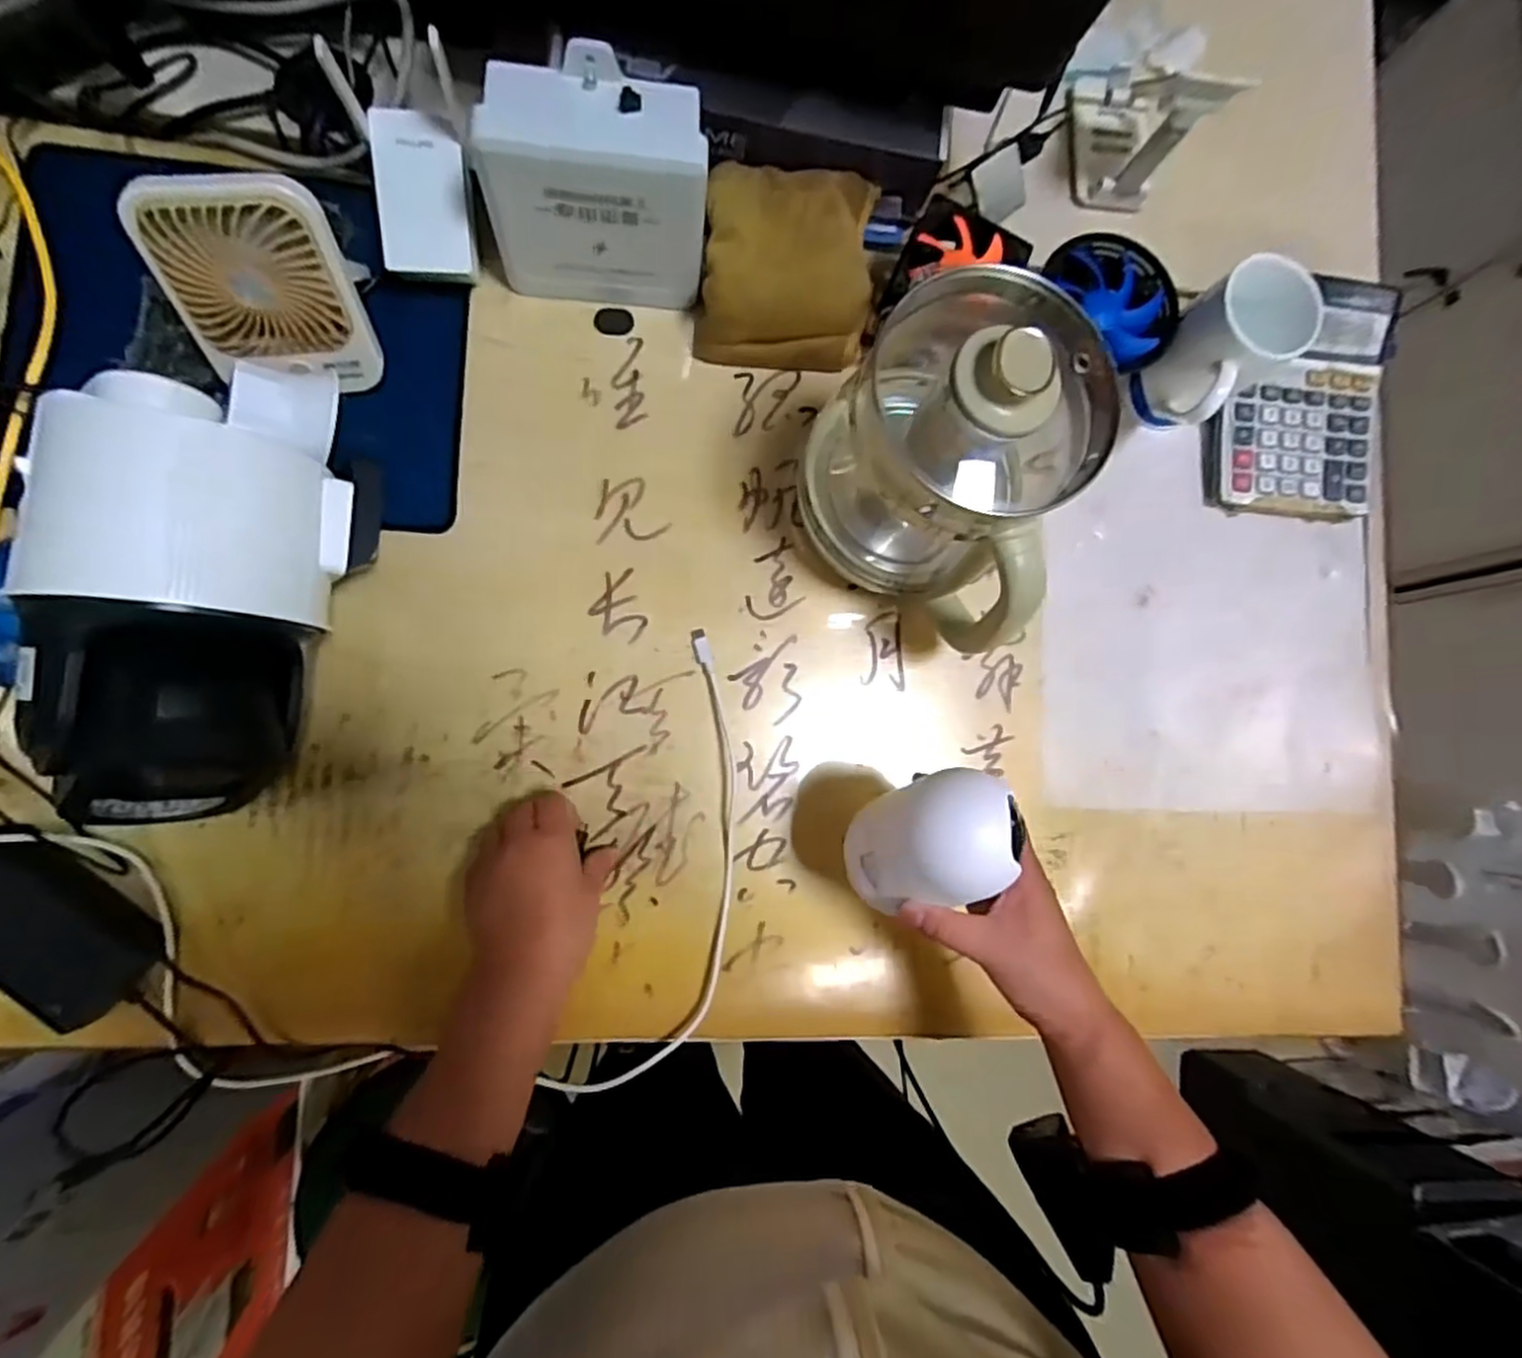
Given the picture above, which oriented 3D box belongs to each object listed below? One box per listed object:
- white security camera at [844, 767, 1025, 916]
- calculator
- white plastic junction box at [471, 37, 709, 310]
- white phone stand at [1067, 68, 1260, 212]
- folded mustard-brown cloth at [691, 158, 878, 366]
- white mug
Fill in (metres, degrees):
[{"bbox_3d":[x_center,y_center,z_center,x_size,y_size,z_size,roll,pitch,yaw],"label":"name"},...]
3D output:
[{"bbox_3d":[0.097,0.089,0.404,0.098,0.058,0.068,-13,83,22],"label":"white security camera"},{"bbox_3d":[0.442,-0.231,0.576,0.149,0.042,0.193,7,84,-7],"label":"calculator"},{"bbox_3d":[-0.104,-0.316,0.466,0.133,0.128,0.082,7,85,-7],"label":"white plastic junction box"},{"bbox_3d":[0.294,-0.445,0.538,0.066,0.107,0.107,-6,86,-8],"label":"white phone stand"},{"bbox_3d":[0.017,-0.301,0.524,0.124,0.052,0.130,5,85,-7],"label":"folded mustard-brown cloth"},{"bbox_3d":[0.329,-0.238,0.522,0.099,0.110,0.073,-35,90,-9],"label":"white mug"}]

